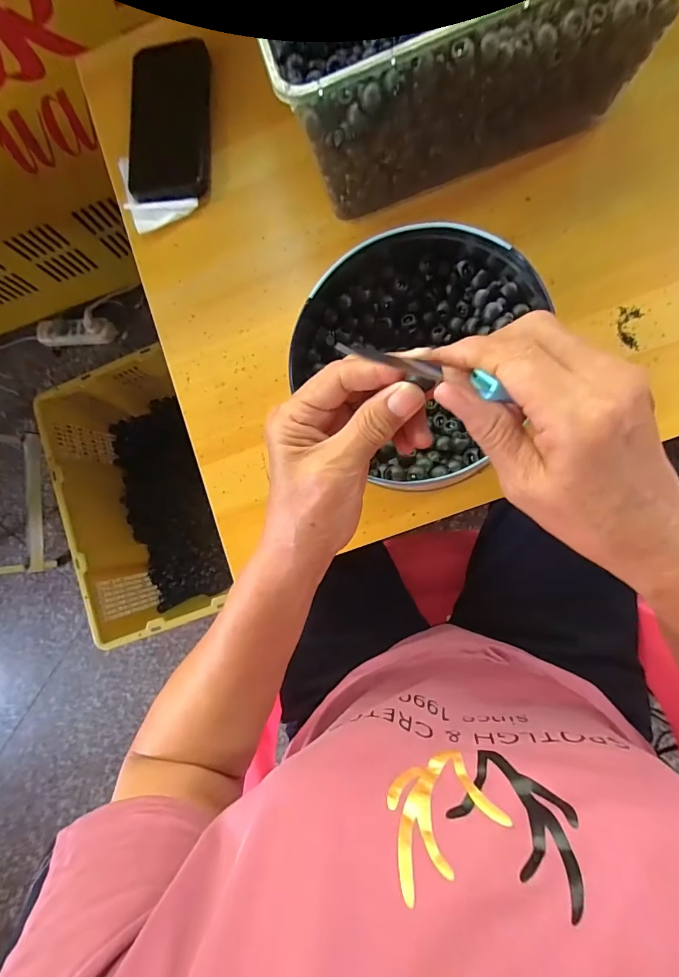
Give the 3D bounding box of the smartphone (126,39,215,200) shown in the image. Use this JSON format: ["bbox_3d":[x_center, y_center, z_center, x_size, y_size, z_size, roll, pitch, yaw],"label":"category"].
[{"bbox_3d":[-0.170,-0.368,0.420,0.078,0.009,0.161,0,90,-6],"label":"smartphone"}]

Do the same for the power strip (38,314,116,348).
[{"bbox_3d":[-0.645,-0.382,1.024,0.191,0.050,0.055,-2,85,8],"label":"power strip"}]

